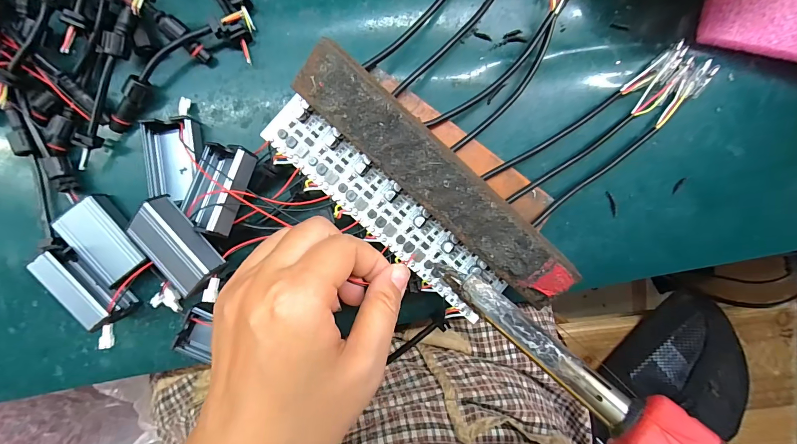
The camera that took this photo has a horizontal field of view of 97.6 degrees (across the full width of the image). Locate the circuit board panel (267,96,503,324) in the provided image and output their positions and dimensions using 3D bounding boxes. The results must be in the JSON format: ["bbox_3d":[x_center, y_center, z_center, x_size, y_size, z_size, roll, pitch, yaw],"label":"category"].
[{"bbox_3d":[-0.007,-0.007,0.214,0.169,0.005,0.034,41,91,-5],"label":"circuit board panel"}]

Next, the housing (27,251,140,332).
[{"bbox_3d":[-0.184,0.038,0.207,0.015,0.033,0.050,-43,95,0],"label":"housing"}]

